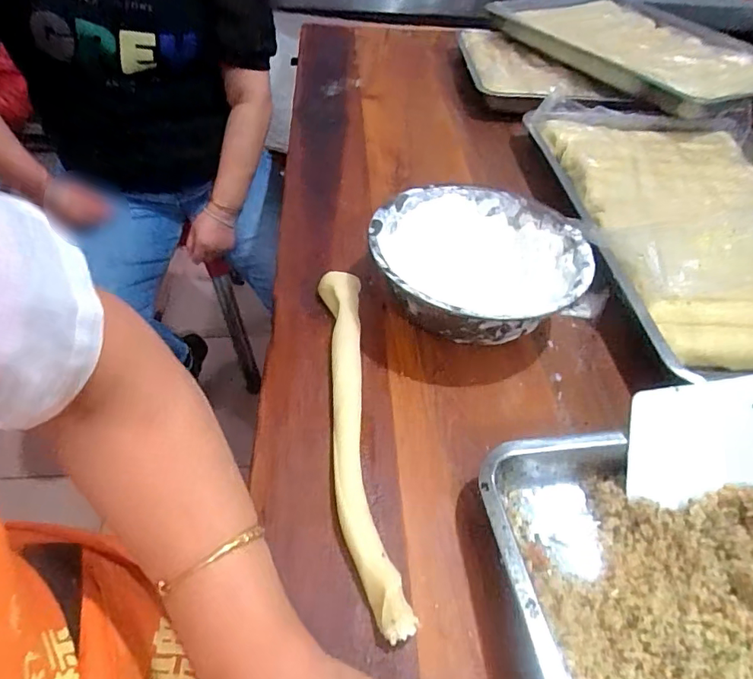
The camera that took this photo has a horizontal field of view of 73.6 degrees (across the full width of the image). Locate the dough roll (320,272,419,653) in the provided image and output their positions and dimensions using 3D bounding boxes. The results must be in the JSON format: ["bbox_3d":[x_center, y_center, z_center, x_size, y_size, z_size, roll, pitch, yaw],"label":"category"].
[{"bbox_3d":[-0.020,0.067,0.446,0.042,0.033,0.353,-3,47,-8],"label":"dough roll"}]

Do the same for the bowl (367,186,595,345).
[{"bbox_3d":[0.108,-0.077,0.538,0.216,0.083,0.211,3,46,-3],"label":"bowl"}]

